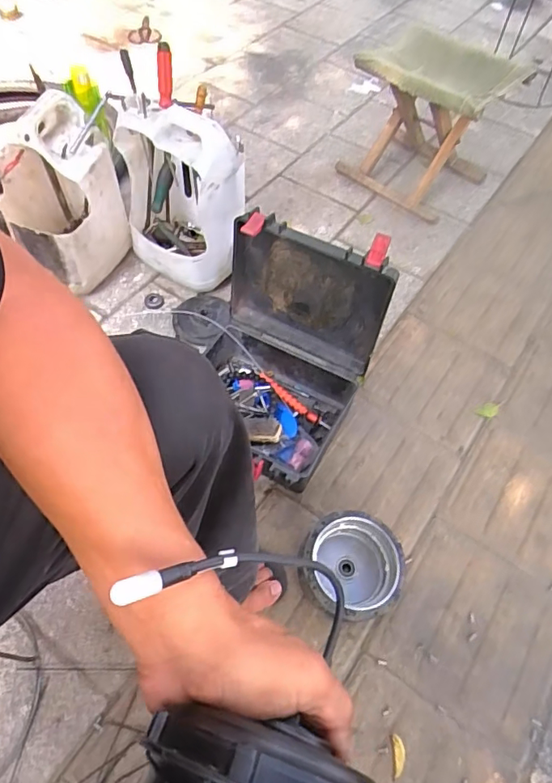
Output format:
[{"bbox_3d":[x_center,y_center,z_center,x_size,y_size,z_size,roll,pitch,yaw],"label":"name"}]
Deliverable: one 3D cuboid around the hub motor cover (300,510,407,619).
[{"bbox_3d":[0.114,0.270,0.786,0.153,0.081,0.147,-11,58,-9],"label":"hub motor cover"}]

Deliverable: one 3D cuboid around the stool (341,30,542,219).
[{"bbox_3d":[0.369,-0.653,1.242,0.306,0.323,0.275,33,61,18],"label":"stool"}]

